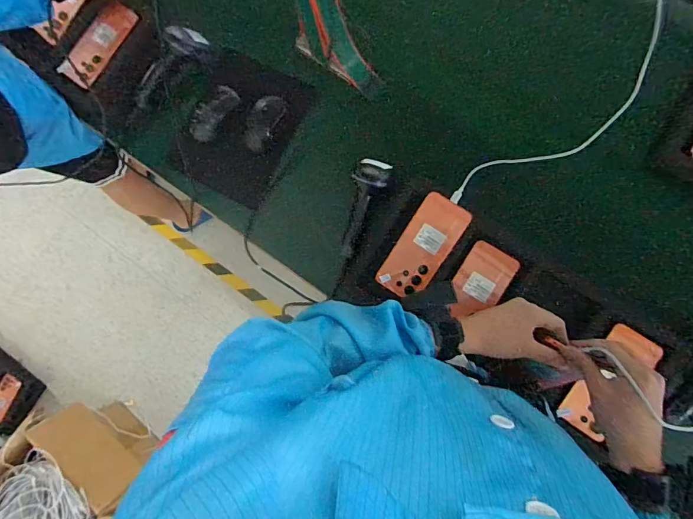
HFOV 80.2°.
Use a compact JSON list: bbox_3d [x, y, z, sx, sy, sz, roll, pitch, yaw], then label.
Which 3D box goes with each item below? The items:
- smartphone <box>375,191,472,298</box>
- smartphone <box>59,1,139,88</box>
[{"bbox_3d":[0.122,-0.018,0.655,0.081,0.006,0.168,33,99,12],"label":"smartphone"},{"bbox_3d":[-0.455,-0.397,0.752,0.071,0.014,0.168,29,80,2],"label":"smartphone"}]

